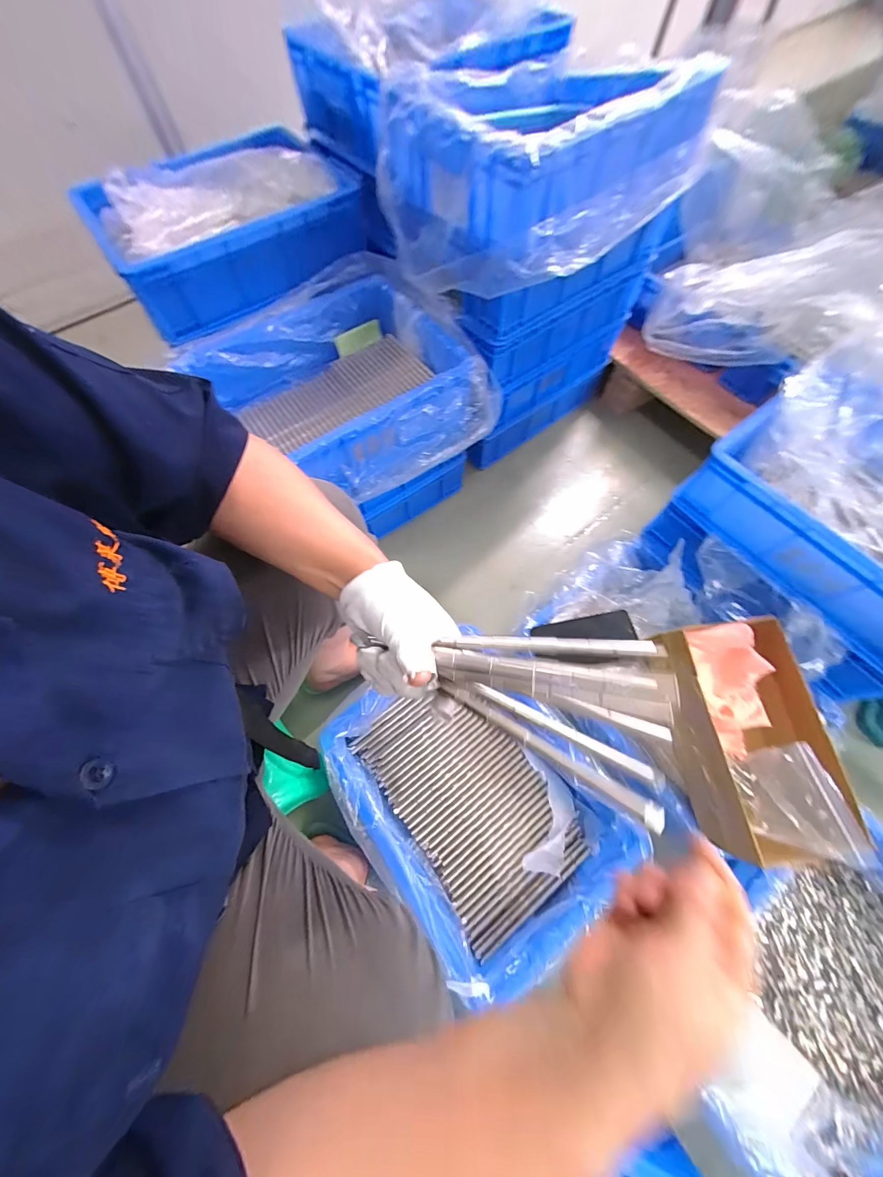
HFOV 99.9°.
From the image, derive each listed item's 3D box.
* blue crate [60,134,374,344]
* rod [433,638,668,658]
[{"bbox_3d":[-0.369,-0.644,0.653,0.429,0.112,0.314,-39,71,-14],"label":"blue crate"},{"bbox_3d":[0.079,0.041,0.268,0.151,0.007,0.011,1,67,8],"label":"rod"}]

